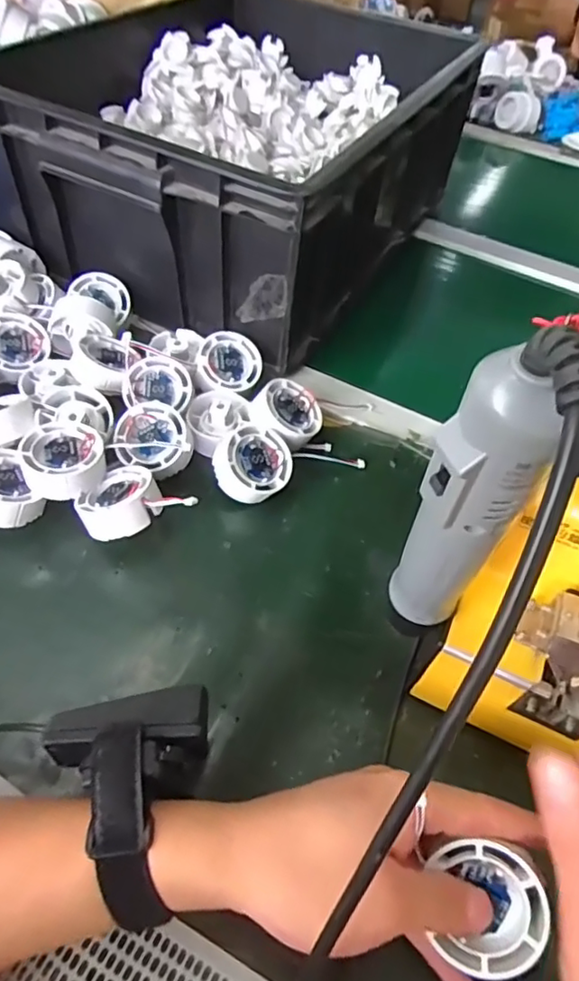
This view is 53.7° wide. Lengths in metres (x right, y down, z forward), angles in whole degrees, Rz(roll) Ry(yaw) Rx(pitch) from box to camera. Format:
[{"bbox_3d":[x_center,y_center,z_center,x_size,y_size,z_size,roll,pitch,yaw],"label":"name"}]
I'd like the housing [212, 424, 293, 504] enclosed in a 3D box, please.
[{"bbox_3d":[-0.030,-0.019,0.430,0.055,0.025,0.054,9,69,-26],"label":"housing"}]

